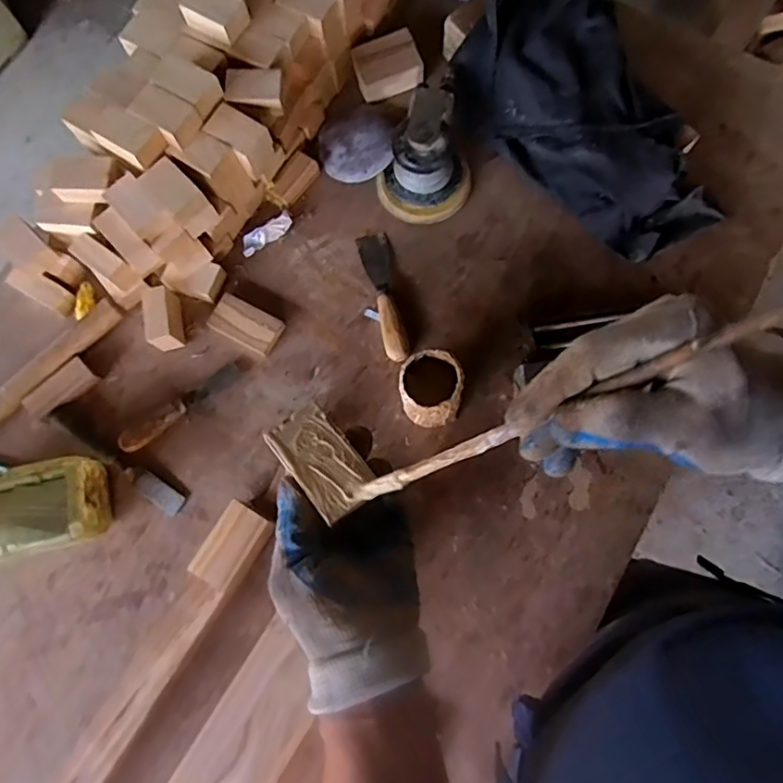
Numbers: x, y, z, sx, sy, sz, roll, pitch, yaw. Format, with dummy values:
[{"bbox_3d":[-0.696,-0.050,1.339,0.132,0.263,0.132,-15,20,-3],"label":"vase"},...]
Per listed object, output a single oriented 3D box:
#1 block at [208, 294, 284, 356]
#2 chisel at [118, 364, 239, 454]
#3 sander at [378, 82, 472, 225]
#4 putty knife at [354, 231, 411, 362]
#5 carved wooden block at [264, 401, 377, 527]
[{"bbox_3d":[-0.176,-0.080,0.690,0.086,0.021,0.048,30,79,8],"label":"block"},{"bbox_3d":[-0.246,0.018,0.667,0.156,0.020,0.029,-35,78,-6],"label":"chisel"},{"bbox_3d":[0.042,-0.286,0.690,0.113,0.092,0.139,8,77,4],"label":"sander"},{"bbox_3d":[-0.009,-0.116,0.688,0.036,0.017,0.169,-12,76,-1],"label":"putty knife"},{"bbox_3d":[-0.048,0.047,0.399,0.044,0.016,0.078,-39,78,-7],"label":"carved wooden block"}]

